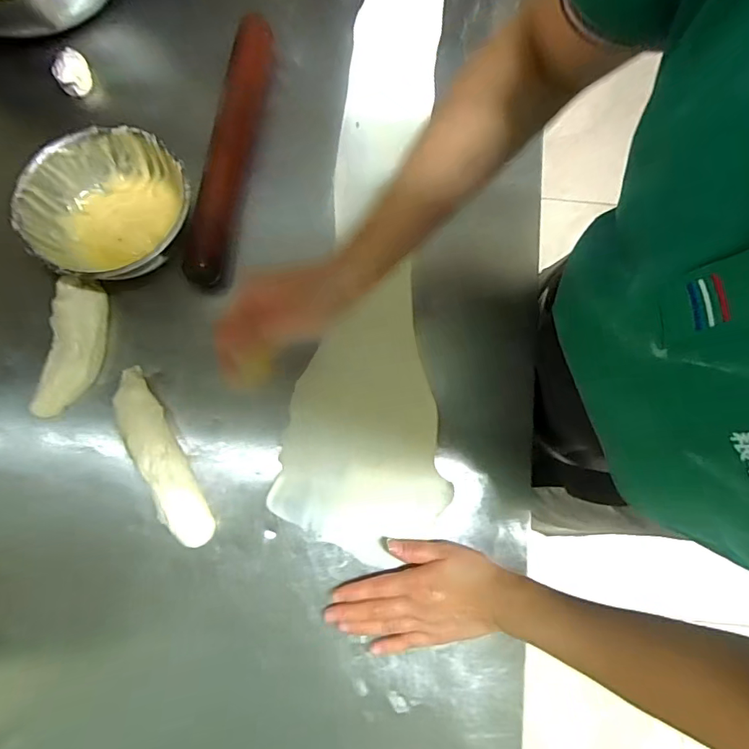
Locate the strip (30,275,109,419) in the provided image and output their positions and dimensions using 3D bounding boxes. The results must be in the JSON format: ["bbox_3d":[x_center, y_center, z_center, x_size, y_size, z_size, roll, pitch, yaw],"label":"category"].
[{"bbox_3d":[-0.311,-0.029,0.480,0.045,0.031,0.144,4,80,1],"label":"strip"}]

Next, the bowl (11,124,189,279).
[{"bbox_3d":[-0.270,-0.166,0.484,0.160,0.062,0.160,0,80,0],"label":"bowl"}]

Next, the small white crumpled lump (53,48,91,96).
[{"bbox_3d":[-0.353,-0.353,0.540,0.039,0.027,0.038,0,80,0],"label":"small white crumpled lump"}]

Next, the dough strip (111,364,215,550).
[{"bbox_3d":[-0.217,0.083,0.468,0.043,0.031,0.189,-27,81,-5],"label":"dough strip"}]

